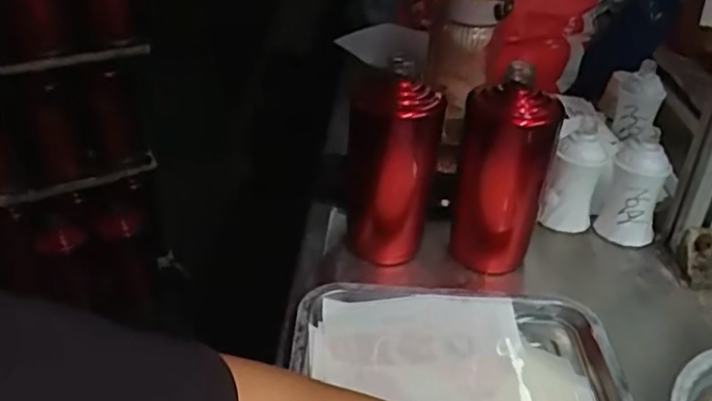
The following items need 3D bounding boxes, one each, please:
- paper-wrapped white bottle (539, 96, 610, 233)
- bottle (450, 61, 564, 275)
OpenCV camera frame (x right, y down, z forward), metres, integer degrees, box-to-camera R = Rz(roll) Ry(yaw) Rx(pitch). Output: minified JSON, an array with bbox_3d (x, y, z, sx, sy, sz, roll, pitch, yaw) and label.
[{"bbox_3d":[0.233,-0.027,0.671,0.059,0.117,0.051,15,35,23],"label":"paper-wrapped white bottle"},{"bbox_3d":[0.133,-0.022,0.593,0.071,0.189,0.066,-5,32,-6],"label":"bottle"}]

